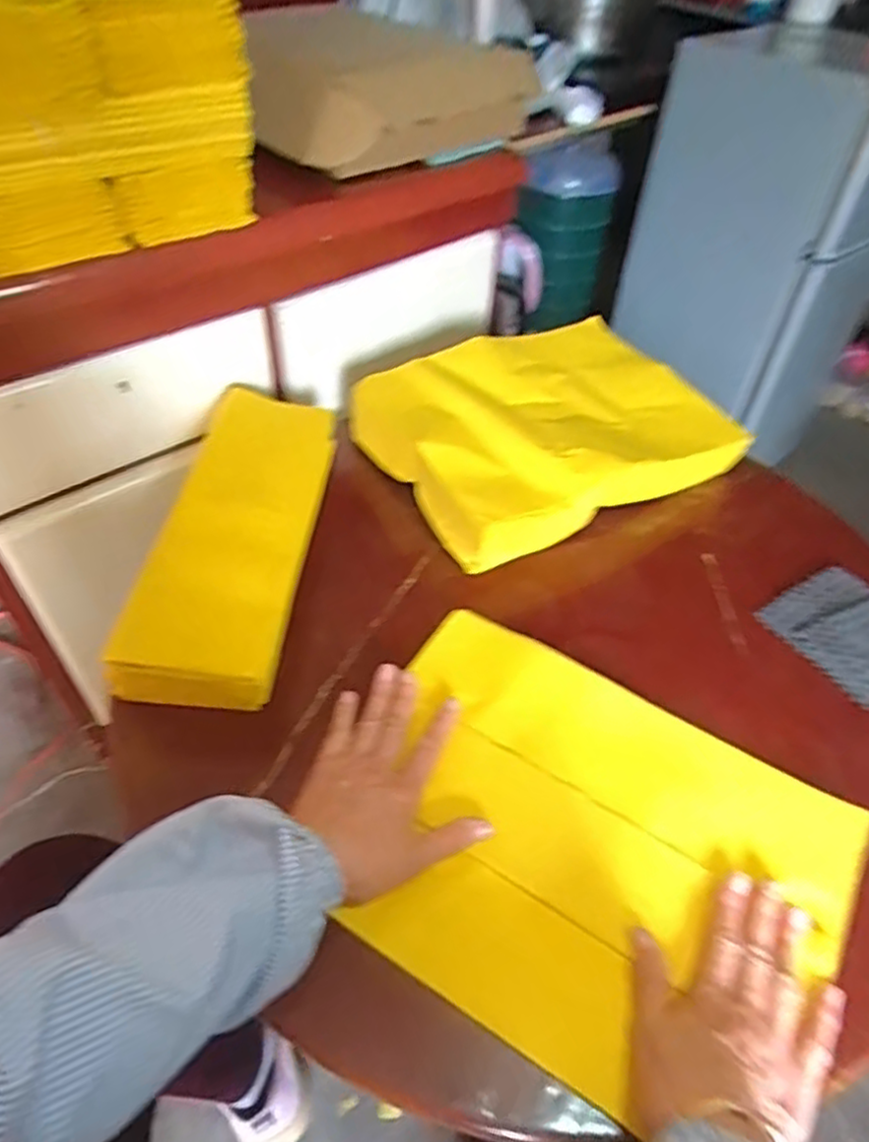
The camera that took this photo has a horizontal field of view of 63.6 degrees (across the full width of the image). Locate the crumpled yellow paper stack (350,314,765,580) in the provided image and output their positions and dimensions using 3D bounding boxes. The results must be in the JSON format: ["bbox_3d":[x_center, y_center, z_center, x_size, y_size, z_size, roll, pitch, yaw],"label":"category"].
[{"bbox_3d":[0.123,-0.156,0.792,0.348,0.093,0.273,-24,54,-24],"label":"crumpled yellow paper stack"}]

